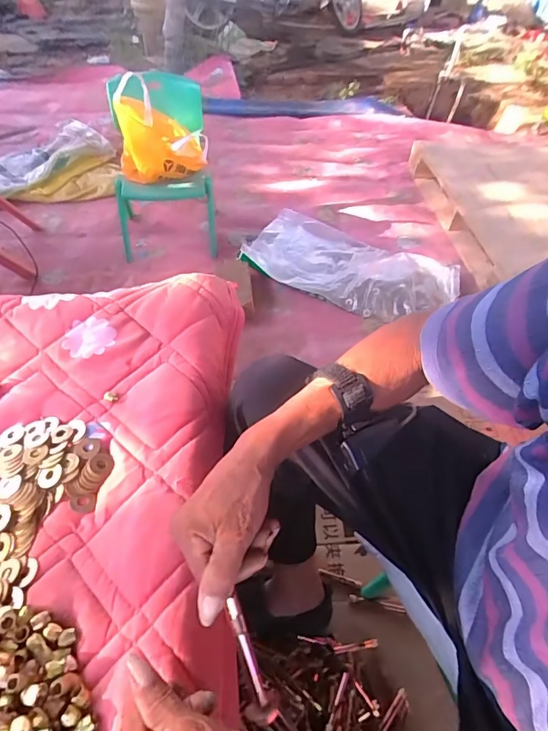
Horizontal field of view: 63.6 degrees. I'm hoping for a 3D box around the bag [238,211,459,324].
[{"bbox_3d":[0.276,-0.372,1.595,0.727,0.061,0.480,21,45,15],"label":"bag"}]

